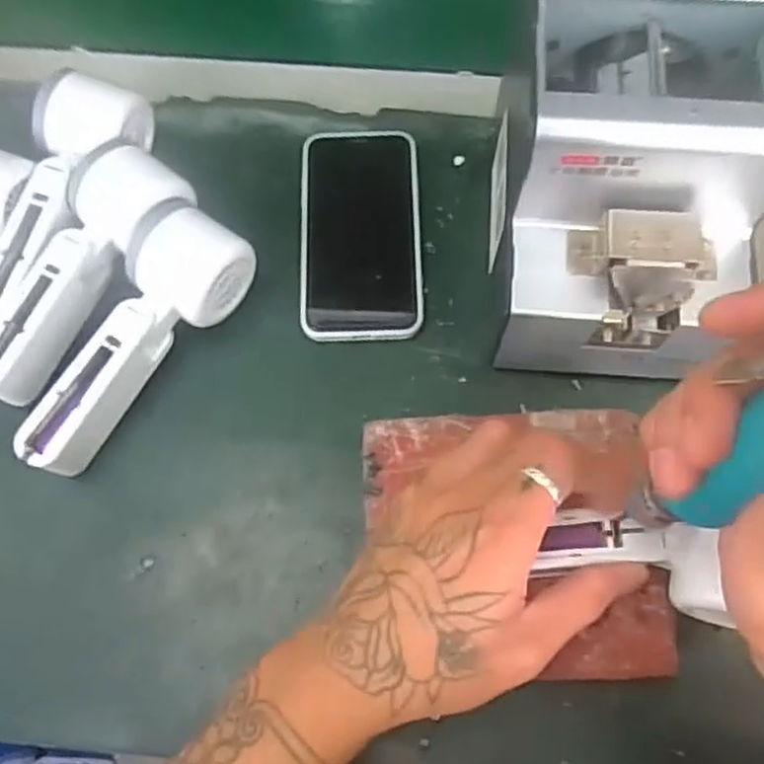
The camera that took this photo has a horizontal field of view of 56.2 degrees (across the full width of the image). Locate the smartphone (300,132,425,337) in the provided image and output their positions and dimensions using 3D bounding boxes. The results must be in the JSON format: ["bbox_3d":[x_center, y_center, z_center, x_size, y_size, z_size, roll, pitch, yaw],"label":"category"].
[{"bbox_3d":[-0.013,-0.096,0.453,0.073,0.008,0.146,-1,69,0],"label":"smartphone"}]

